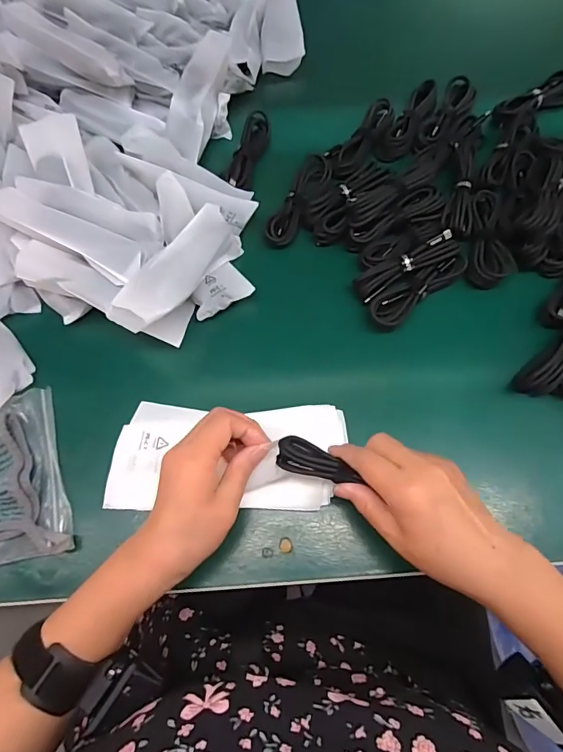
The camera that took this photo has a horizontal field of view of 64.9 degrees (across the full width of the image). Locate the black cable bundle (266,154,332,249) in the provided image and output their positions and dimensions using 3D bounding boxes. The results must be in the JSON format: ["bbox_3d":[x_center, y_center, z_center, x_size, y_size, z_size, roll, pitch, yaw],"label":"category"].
[{"bbox_3d":[0.018,-0.186,0.472,0.032,0.010,0.114,29,77,7],"label":"black cable bundle"}]

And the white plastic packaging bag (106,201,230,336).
[{"bbox_3d":[-0.094,-0.099,0.412,0.051,0.032,0.145,36,64,6],"label":"white plastic packaging bag"}]

